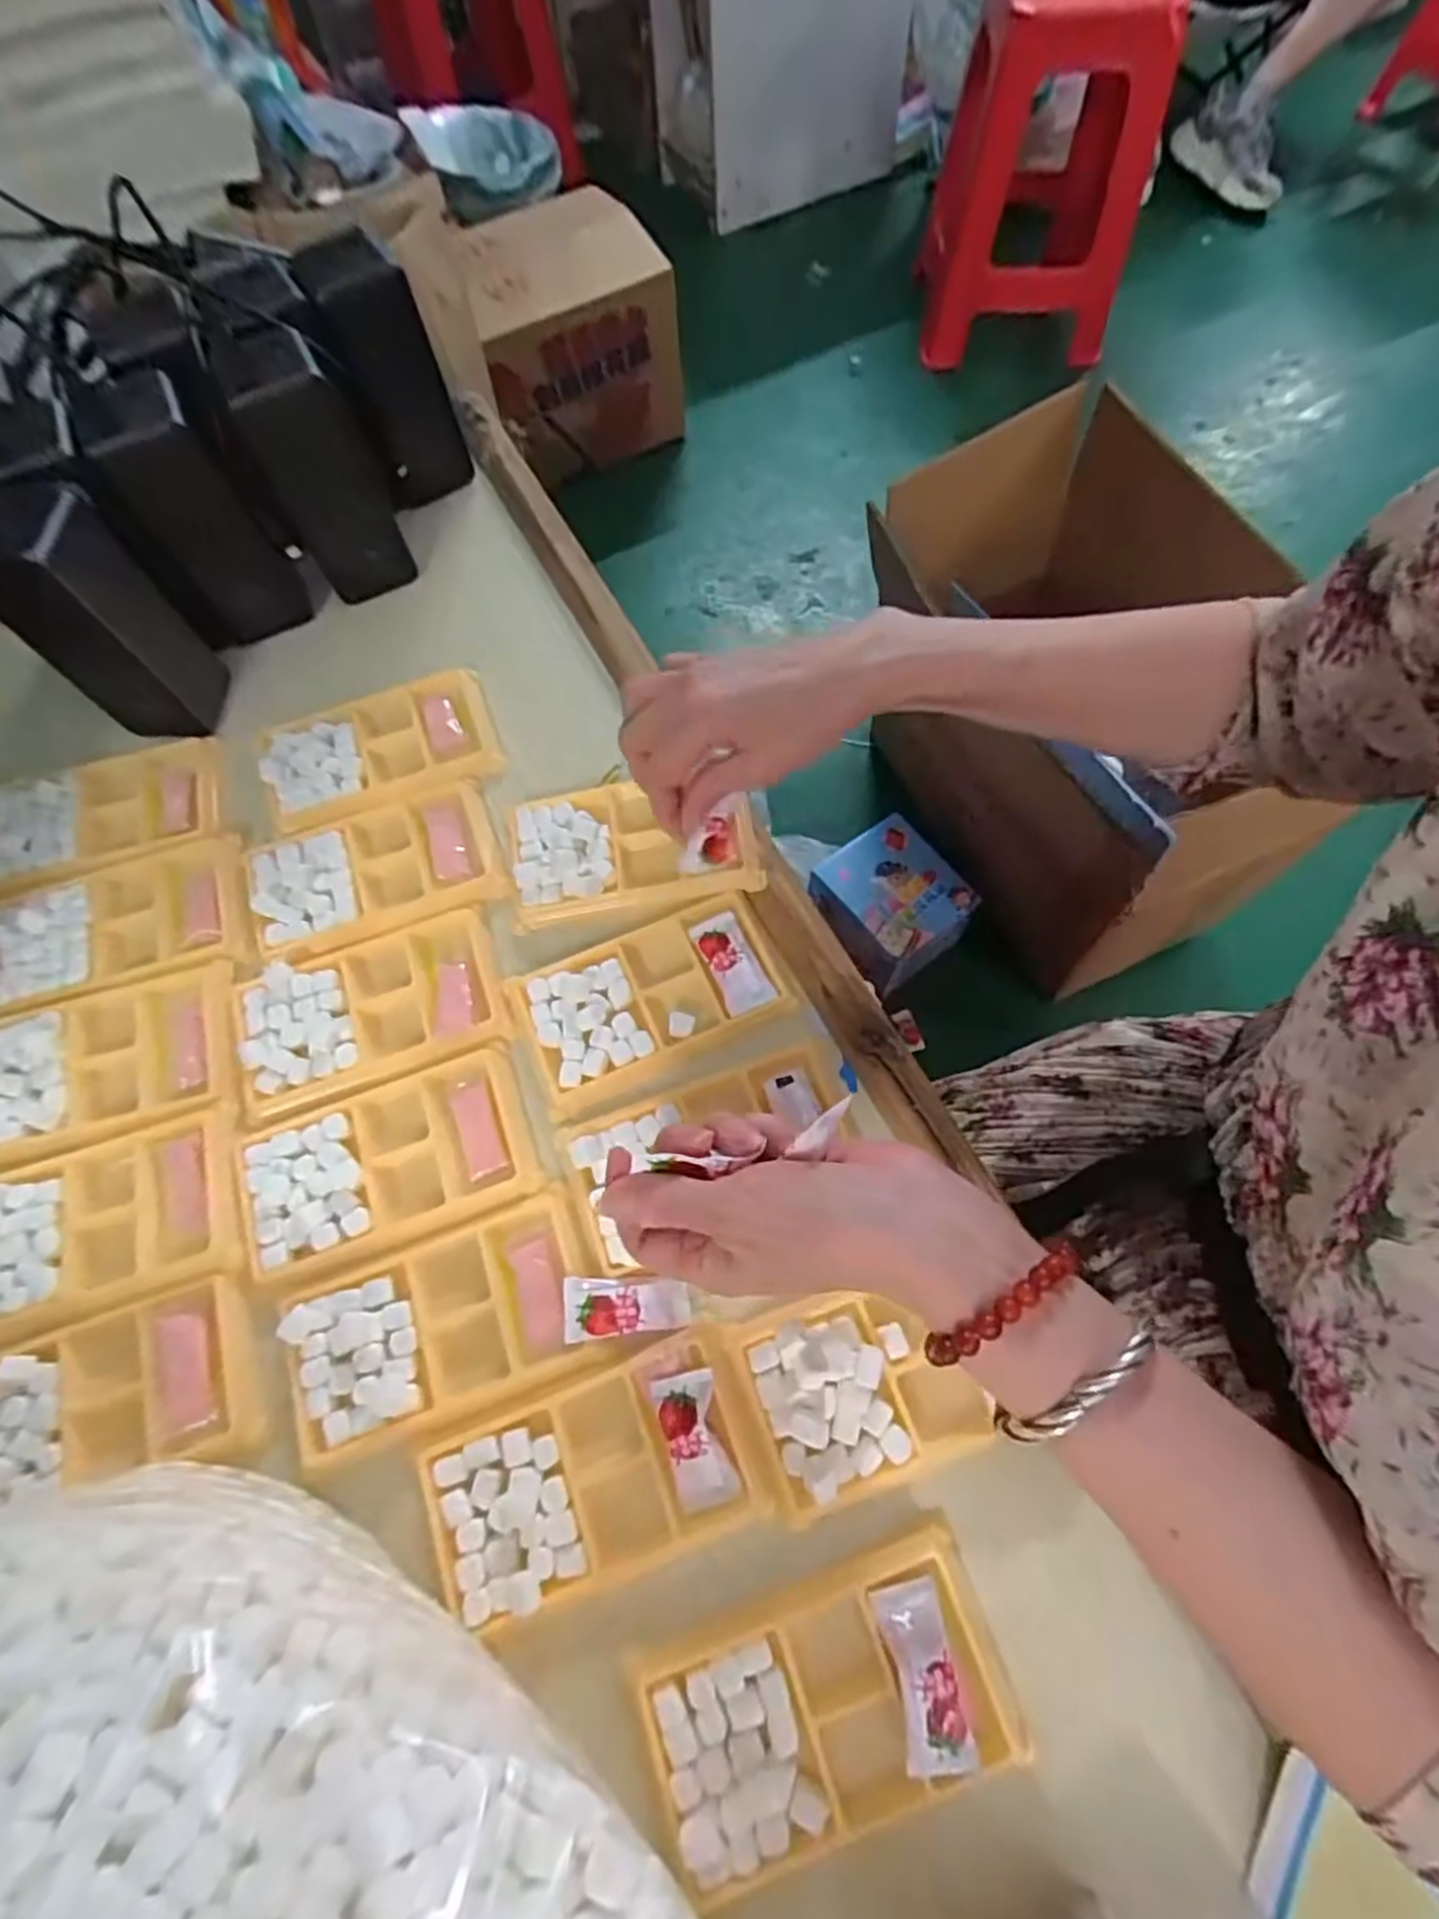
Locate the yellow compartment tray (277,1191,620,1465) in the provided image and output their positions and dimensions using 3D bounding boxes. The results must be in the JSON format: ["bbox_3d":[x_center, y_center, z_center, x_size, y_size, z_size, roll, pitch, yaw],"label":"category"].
[{"bbox_3d":[-0.123,0.163,0.342,0.128,0.010,0.076,-20,69,-8],"label":"yellow compartment tray"}]

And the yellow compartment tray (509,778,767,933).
[{"bbox_3d":[-0.049,-0.066,0.426,0.134,0.025,0.079,-8,68,-3],"label":"yellow compartment tray"}]

